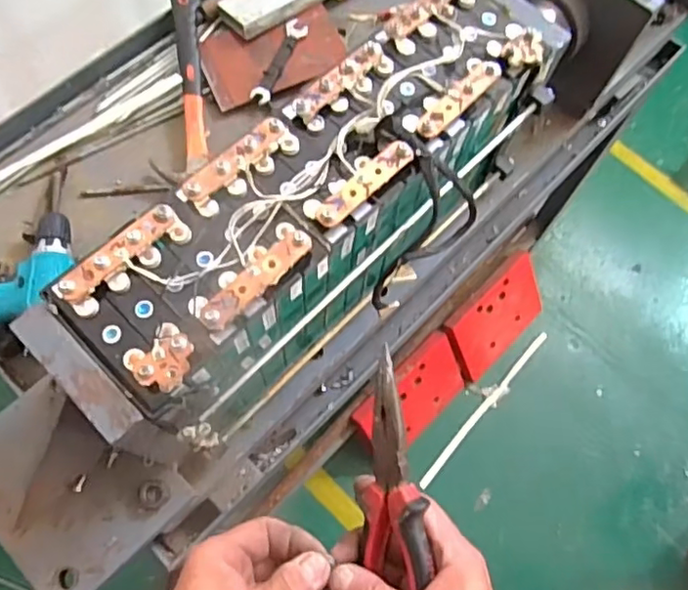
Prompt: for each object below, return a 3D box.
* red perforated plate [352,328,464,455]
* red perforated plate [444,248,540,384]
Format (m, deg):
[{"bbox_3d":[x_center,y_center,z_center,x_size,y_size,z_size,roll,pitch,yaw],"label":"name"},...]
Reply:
[{"bbox_3d":[0.150,0.227,1.331,0.279,0.178,0.027,-41,33,-18],"label":"red perforated plate"},{"bbox_3d":[0.361,0.049,1.416,0.262,0.188,0.013,-41,33,-12],"label":"red perforated plate"}]

